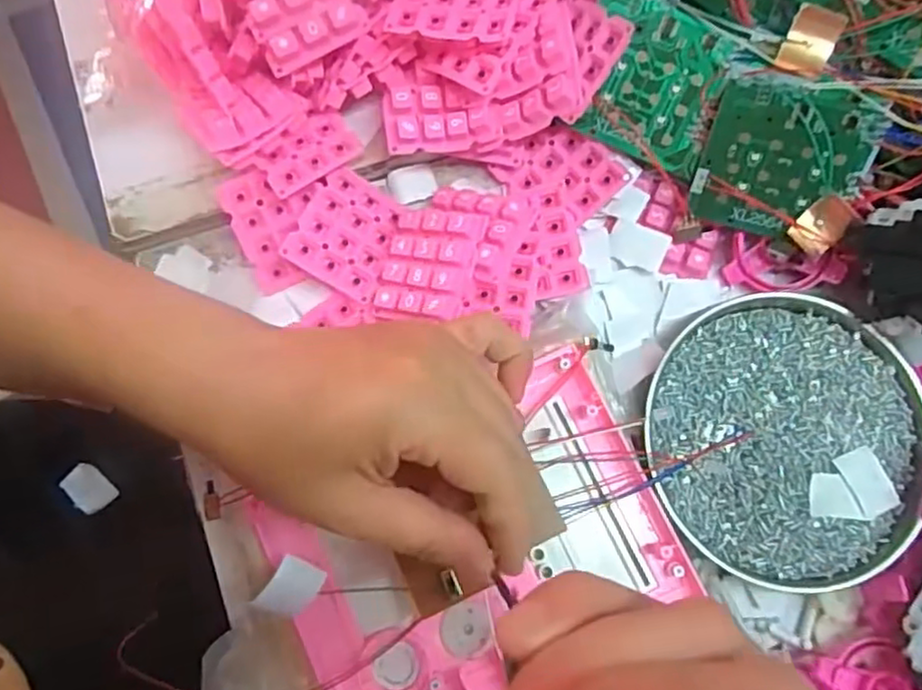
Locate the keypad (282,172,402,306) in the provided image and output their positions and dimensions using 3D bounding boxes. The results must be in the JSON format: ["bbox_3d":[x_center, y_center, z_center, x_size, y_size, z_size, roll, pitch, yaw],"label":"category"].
[{"bbox_3d":[-0.057,-0.057,0.356,0.048,0.007,0.057,33,70,-13],"label":"keypad"}]

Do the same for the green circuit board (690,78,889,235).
[{"bbox_3d":[0.154,-0.087,0.331,0.072,0.004,0.070,13,121,14],"label":"green circuit board"}]

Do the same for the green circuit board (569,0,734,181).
[{"bbox_3d":[0.094,-0.128,0.341,0.064,0.006,0.074,15,112,5],"label":"green circuit board"}]

